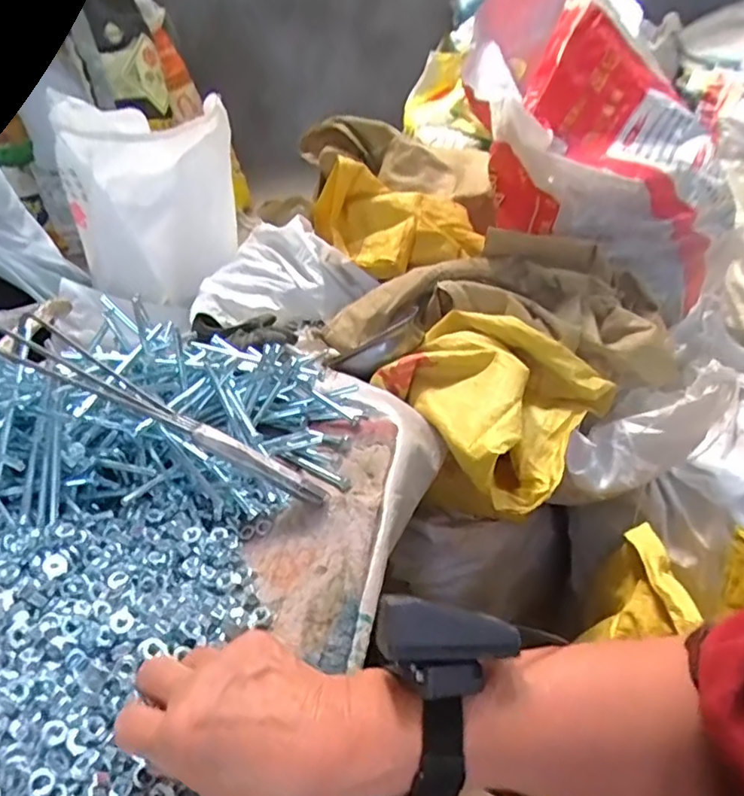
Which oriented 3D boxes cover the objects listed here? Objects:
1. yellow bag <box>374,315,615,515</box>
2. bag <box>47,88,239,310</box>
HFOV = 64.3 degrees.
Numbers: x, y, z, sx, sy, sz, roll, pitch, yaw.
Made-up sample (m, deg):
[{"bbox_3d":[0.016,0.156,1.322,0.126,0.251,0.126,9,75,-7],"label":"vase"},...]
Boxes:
[{"bbox_3d":[0.122,0.001,0.621,0.188,0.093,0.225,17,42,30],"label":"yellow bag"},{"bbox_3d":[-0.427,-0.381,1.144,0.240,0.328,0.323,-30,41,-30],"label":"bag"}]

